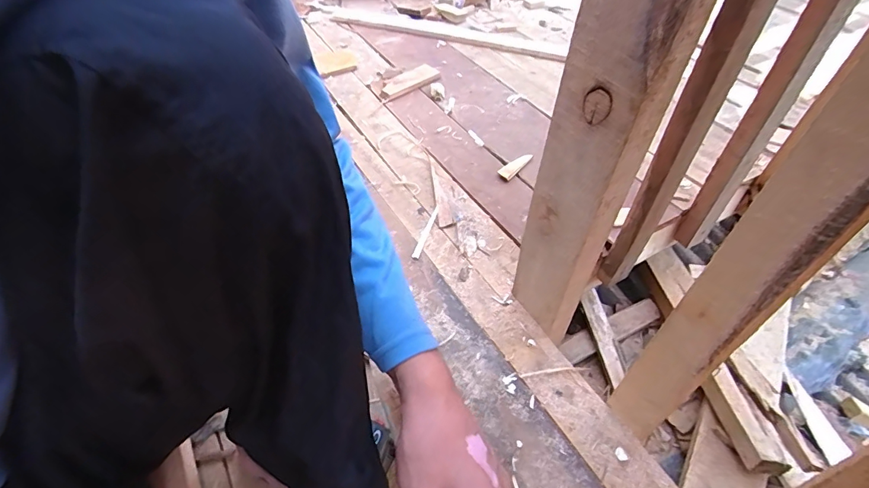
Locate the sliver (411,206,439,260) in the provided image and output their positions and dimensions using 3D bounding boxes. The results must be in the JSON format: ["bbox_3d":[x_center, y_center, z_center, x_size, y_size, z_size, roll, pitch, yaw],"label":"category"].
[{"bbox_3d":[-0.014,-0.022,0.773,0.015,0.009,0.123,14,49,13],"label":"sliver"}]

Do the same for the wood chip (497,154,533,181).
[{"bbox_3d":[0.162,-0.155,0.882,0.031,0.011,0.086,36,57,29],"label":"wood chip"}]

